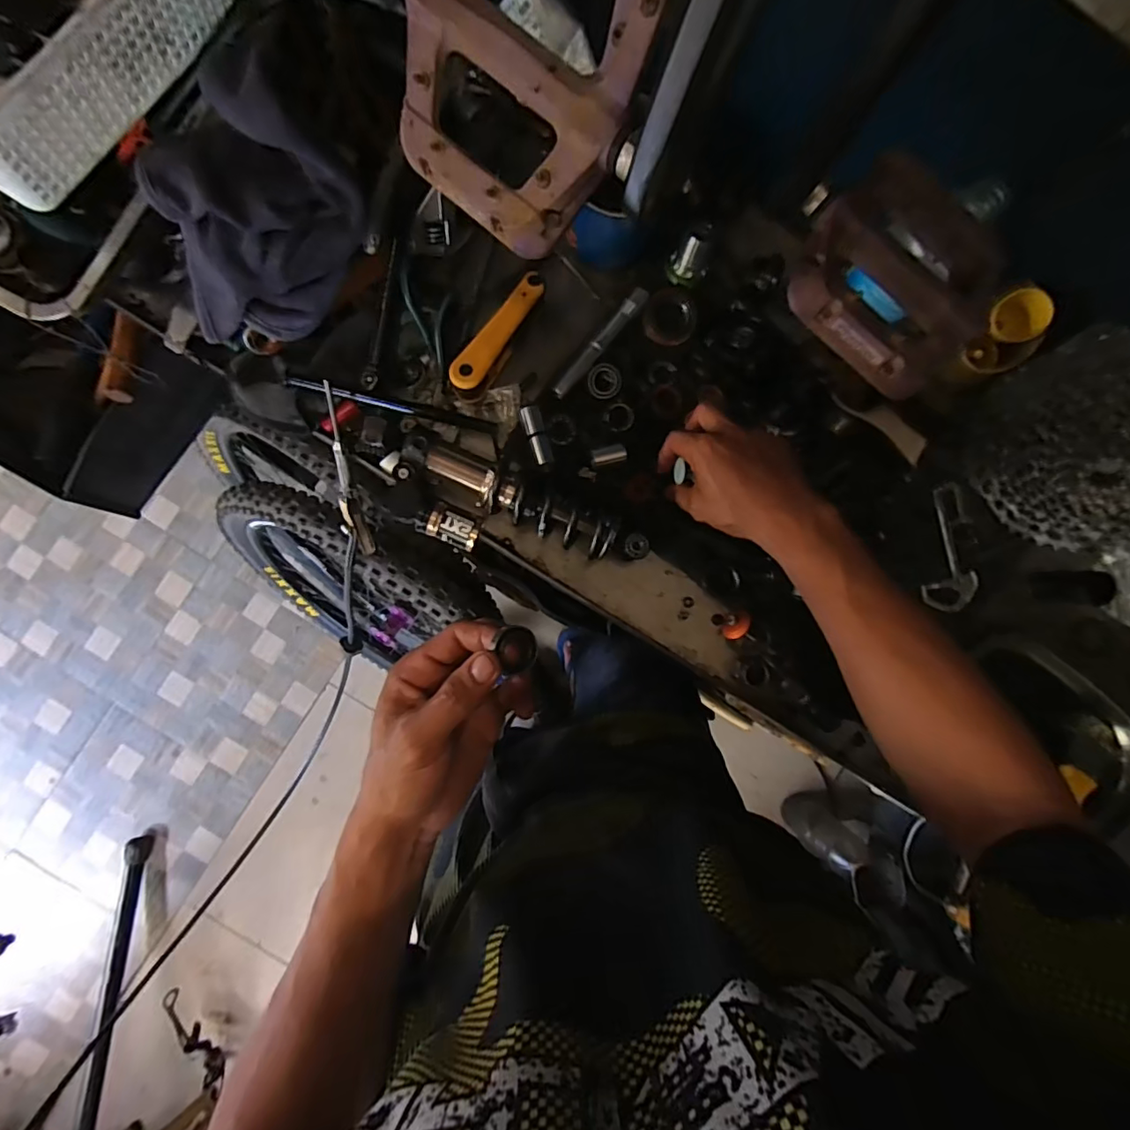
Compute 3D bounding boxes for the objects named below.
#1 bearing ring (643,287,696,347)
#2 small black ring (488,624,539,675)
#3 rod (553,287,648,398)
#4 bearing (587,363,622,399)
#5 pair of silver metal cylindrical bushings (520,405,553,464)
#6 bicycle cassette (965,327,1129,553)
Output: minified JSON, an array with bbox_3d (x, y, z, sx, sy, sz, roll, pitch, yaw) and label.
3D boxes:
[{"bbox_3d":[0.103,-0.243,0.534,0.049,0.014,0.050,0,87,-3],"label":"bearing ring"},{"bbox_3d":[-0.028,0.048,0.307,0.026,0.008,0.026,49,54,-22],"label":"small black ring"},{"bbox_3d":[0.033,-0.212,0.520,0.014,0.017,0.125,40,86,0],"label":"rod"},{"bbox_3d":[0.039,-0.177,0.524,0.034,0.005,0.034,-3,87,-3],"label":"bearing"},{"bbox_3d":[-0.025,-0.120,0.510,0.020,0.014,0.058,-16,77,-3],"label":"pair of silver metal cylindrical bushings"},{"bbox_3d":[0.459,-0.088,0.457,0.198,0.196,0.055,18,45,30],"label":"bicycle cassette"}]

